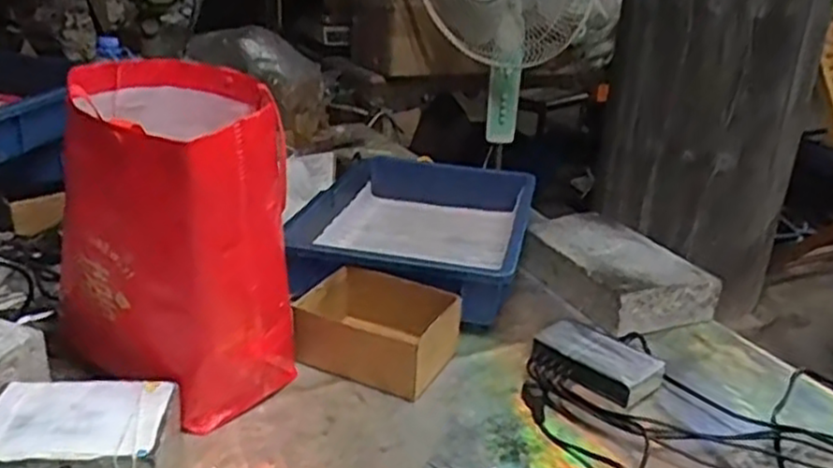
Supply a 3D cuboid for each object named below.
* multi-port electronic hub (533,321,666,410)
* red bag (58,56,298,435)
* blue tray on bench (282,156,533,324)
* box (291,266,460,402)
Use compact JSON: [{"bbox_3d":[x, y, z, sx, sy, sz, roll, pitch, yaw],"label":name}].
[{"bbox_3d":[0.198,0.137,0.807,0.129,0.026,0.081,19,28,33],"label":"multi-port electronic hub"},{"bbox_3d":[-0.233,0.002,0.723,0.201,0.268,0.243,-8,26,-22],"label":"red bag"},{"bbox_3d":[0.007,-0.024,1.063,0.293,0.082,0.439,8,23,10],"label":"blue tray on bench"},{"bbox_3d":[-0.042,0.103,0.812,0.159,0.066,0.111,12,26,21],"label":"box"}]

